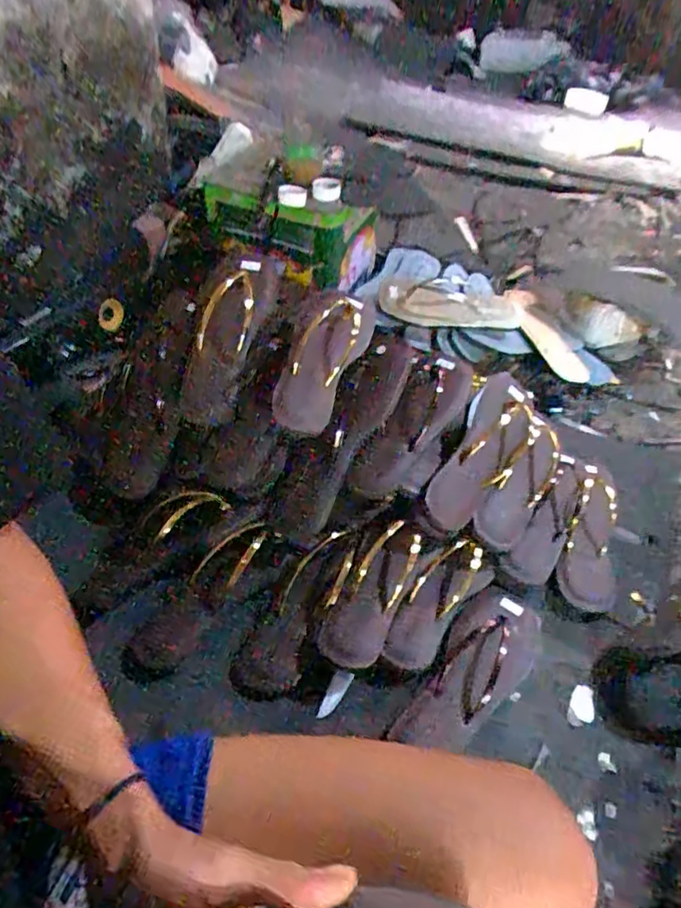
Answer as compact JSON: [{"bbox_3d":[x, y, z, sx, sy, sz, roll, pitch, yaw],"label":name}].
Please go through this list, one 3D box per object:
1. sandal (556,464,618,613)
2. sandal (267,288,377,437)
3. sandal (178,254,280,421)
[{"bbox_3d":[0.318,0.102,0.740,0.075,0.040,0.208,20,48,14],"label":"sandal"},{"bbox_3d":[-0.024,-0.107,0.697,0.079,0.171,0.028,32,10,23],"label":"sandal"},{"bbox_3d":[-0.137,-0.148,0.732,0.083,0.044,0.238,15,79,9],"label":"sandal"}]

